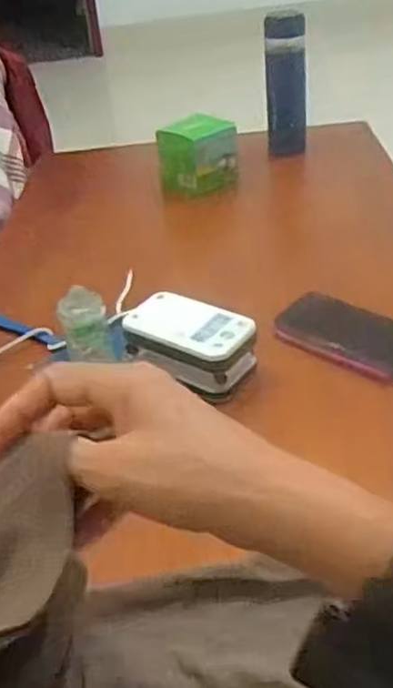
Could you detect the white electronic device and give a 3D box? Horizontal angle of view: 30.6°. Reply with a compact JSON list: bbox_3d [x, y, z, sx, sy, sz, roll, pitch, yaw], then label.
[{"bbox_3d":[-0.009,0.002,0.722,0.122,0.062,0.073,17,41,30],"label":"white electronic device"}]

